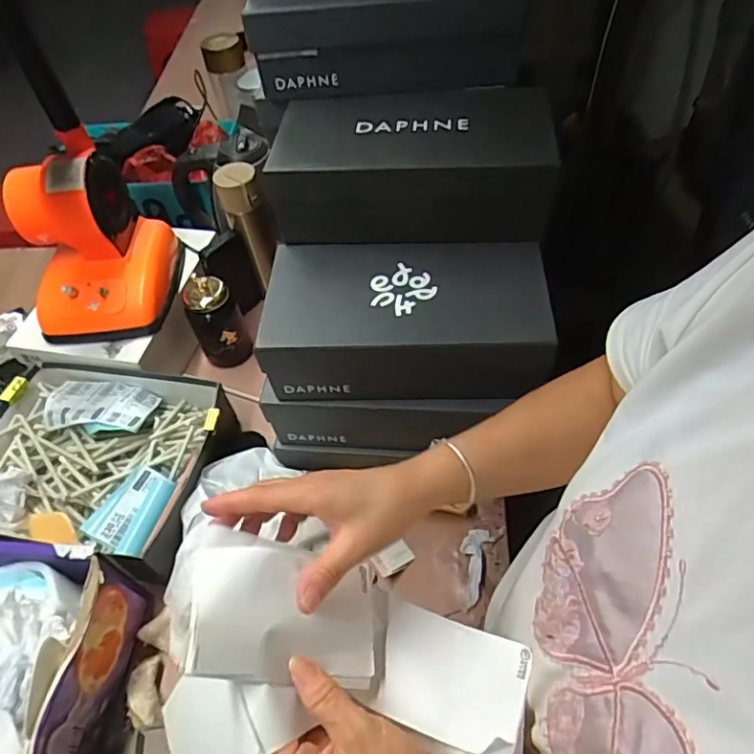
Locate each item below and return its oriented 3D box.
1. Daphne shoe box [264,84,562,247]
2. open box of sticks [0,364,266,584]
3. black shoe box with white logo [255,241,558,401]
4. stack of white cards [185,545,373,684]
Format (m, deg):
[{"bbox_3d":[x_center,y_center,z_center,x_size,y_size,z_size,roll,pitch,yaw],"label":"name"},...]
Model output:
[{"bbox_3d":[0.042,-0.238,0.632,0.286,0.095,0.177,2,53,7],"label":"Daphne shoe box"},{"bbox_3d":[-0.377,0.109,0.754,0.335,0.098,0.276,9,55,12],"label":"open box of sticks"},{"bbox_3d":[0.032,-0.067,0.615,0.283,0.098,0.147,0,53,6],"label":"black shoe box with white logo"},{"bbox_3d":[-0.056,0.153,0.362,0.131,0.010,0.078,24,47,-32],"label":"stack of white cards"}]

